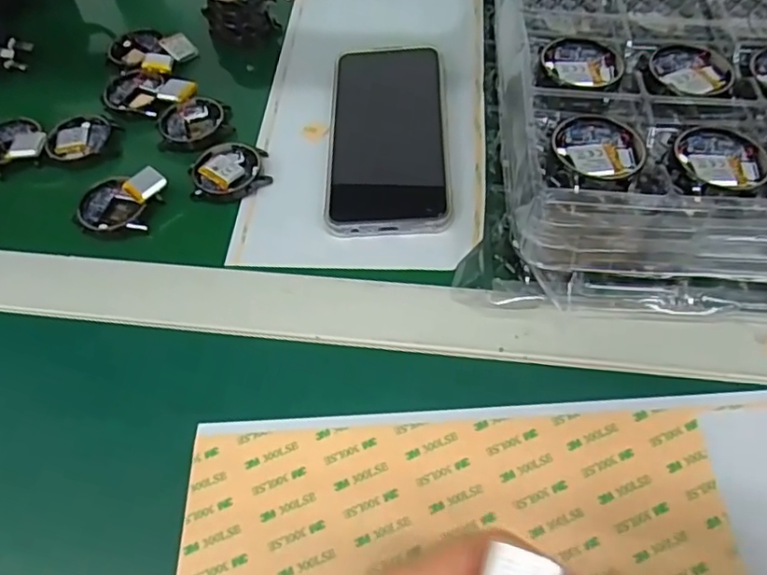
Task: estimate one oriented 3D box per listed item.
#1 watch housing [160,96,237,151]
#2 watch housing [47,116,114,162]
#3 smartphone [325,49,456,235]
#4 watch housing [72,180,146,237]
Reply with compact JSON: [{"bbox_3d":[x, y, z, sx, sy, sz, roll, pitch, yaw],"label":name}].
[{"bbox_3d":[-0.134,-0.117,0.429,0.050,0.012,0.039,-17,57,-6],"label":"watch housing"},{"bbox_3d":[-0.214,-0.106,0.426,0.037,0.006,0.043,15,60,14],"label":"watch housing"},{"bbox_3d":[0.003,-0.105,0.404,0.077,0.006,0.165,-2,57,4],"label":"smartphone"},{"bbox_3d":[-0.172,-0.053,0.387,0.044,0.009,0.043,-4,57,2],"label":"watch housing"}]

